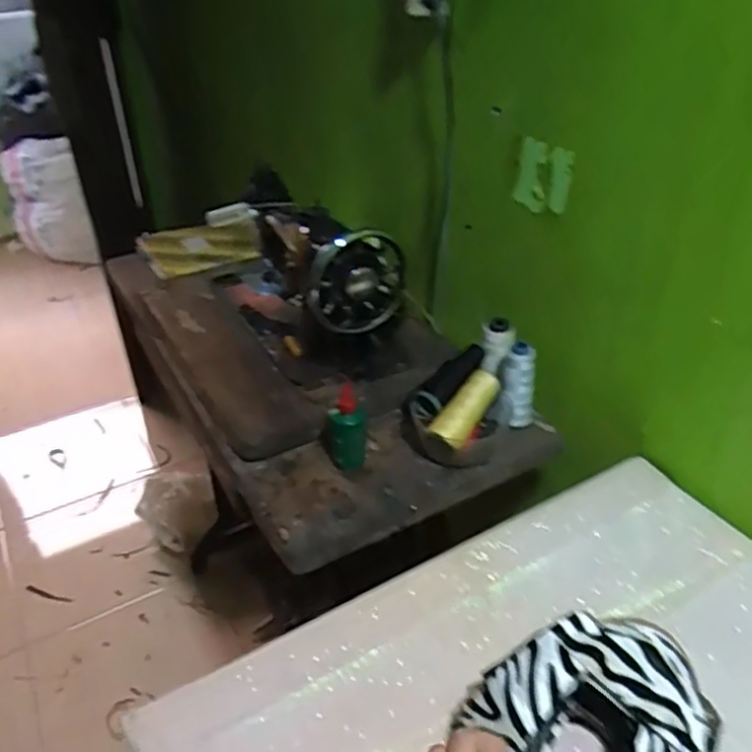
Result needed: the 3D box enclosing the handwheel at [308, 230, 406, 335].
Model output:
[{"bbox_3d":[-0.023,-0.121,0.897,0.130,0.132,0.034,-23,40,-28],"label":"handwheel"}]

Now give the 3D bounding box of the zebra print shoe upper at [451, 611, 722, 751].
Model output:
[{"bbox_3d":[0.169,0.265,0.528,0.151,0.095,0.172,-23,38,-27],"label":"zebra print shoe upper"}]

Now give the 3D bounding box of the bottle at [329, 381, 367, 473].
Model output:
[{"bbox_3d":[-0.037,0.065,0.850,0.047,0.100,0.046,-8,34,-7],"label":"bottle"}]

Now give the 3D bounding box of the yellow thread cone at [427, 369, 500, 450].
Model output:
[{"bbox_3d":[0.111,0.039,0.860,0.041,0.039,0.113,24,58,35],"label":"yellow thread cone"}]

